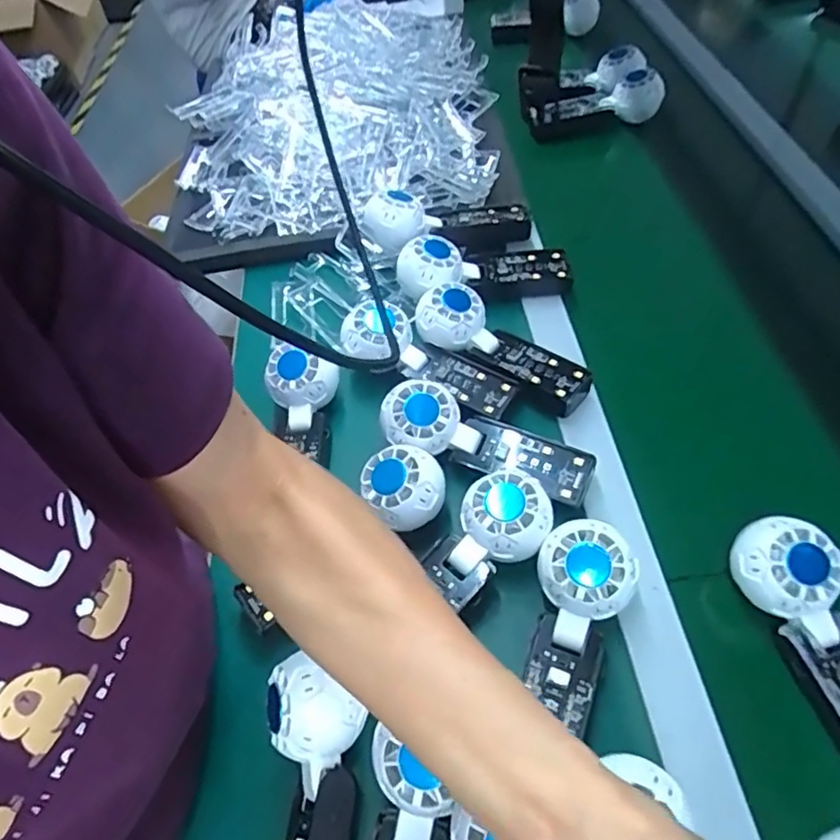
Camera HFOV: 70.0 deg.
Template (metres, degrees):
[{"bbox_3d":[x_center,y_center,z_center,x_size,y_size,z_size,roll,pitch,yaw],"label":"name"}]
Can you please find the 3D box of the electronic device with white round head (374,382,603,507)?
[{"bbox_3d":[0.049,0.018,0.462,0.167,0.038,0.059,20,62,16],"label":"electronic device with white round head"}]

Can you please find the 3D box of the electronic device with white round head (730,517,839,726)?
[{"bbox_3d":[0.254,0.137,0.357,0.050,0.036,0.163,-20,59,-7],"label":"electronic device with white round head"}]

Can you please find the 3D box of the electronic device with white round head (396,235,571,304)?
[{"bbox_3d":[0.062,-0.140,0.584,0.166,0.041,0.059,1,57,-13],"label":"electronic device with white round head"}]

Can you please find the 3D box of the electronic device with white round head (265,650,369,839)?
[{"bbox_3d":[-0.061,0.218,0.328,0.052,0.034,0.159,-5,58,2],"label":"electronic device with white round head"}]

